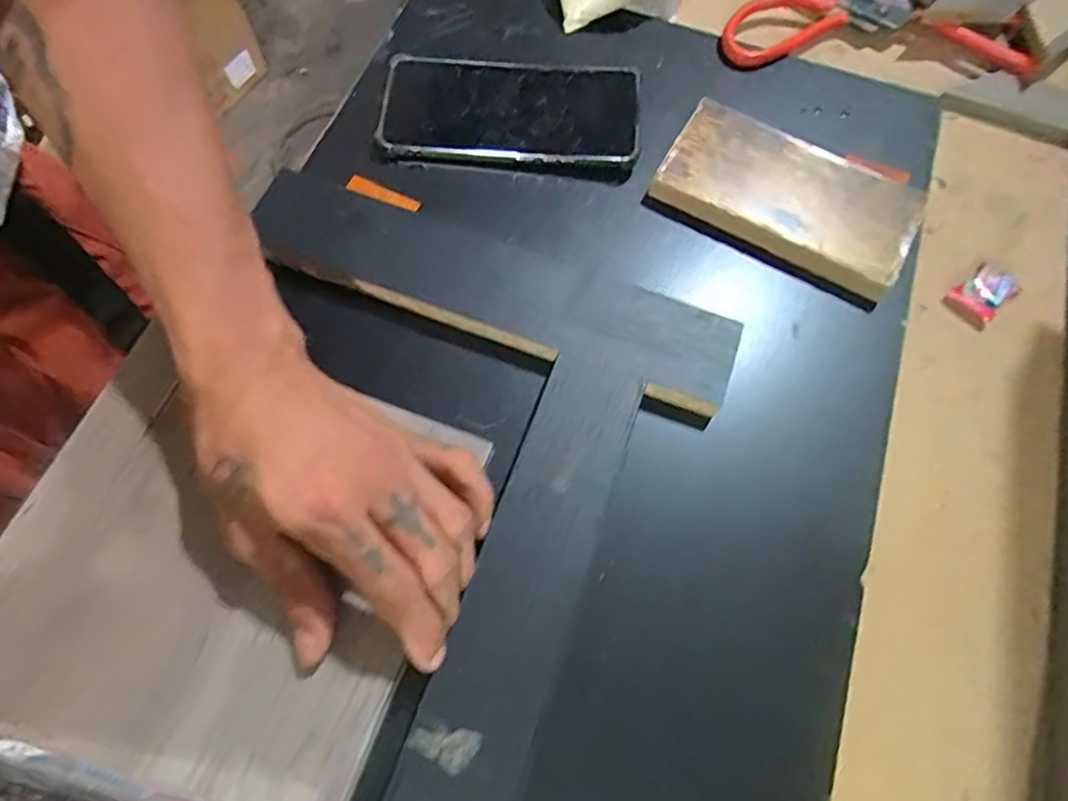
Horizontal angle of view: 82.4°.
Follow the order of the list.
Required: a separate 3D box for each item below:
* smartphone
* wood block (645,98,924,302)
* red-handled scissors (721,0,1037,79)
[{"bbox_3d":[-0.015,-0.188,0.393,0.161,0.013,0.077,4,69,1],"label":"smartphone"},{"bbox_3d":[0.155,-0.125,0.376,0.148,0.025,0.074,29,71,10],"label":"wood block"},{"bbox_3d":[0.236,-0.258,0.427,0.207,0.024,0.063,2,69,0],"label":"red-handled scissors"}]

